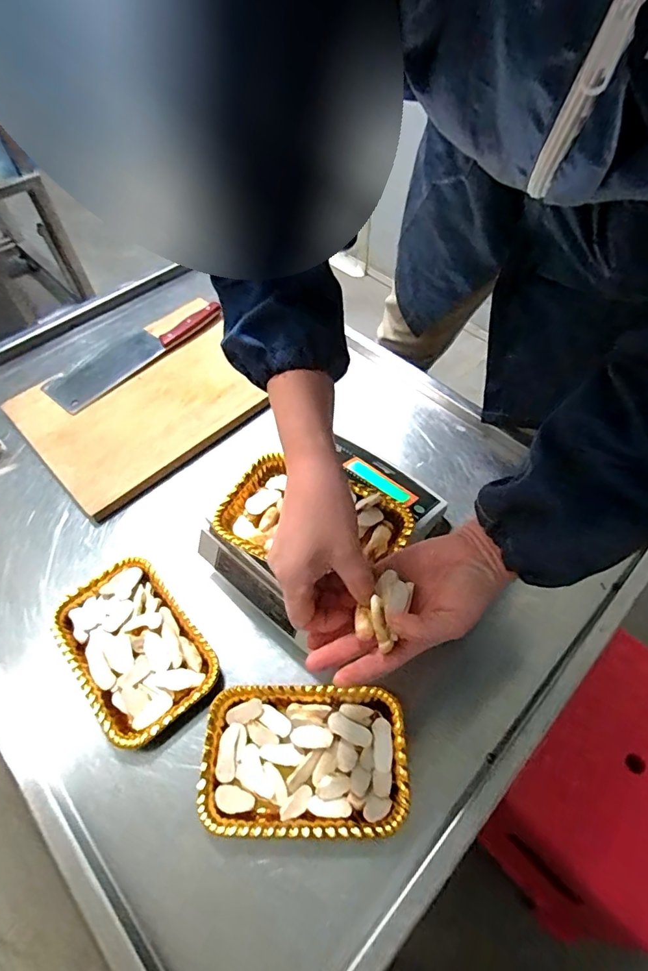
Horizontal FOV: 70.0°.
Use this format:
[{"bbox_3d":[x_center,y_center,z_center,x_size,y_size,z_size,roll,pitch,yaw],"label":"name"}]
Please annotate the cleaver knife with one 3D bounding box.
[{"bbox_3d":[-0.312,-0.225,0.754,0.090,0.018,0.291,36,66,24],"label":"cleaver knife"}]

